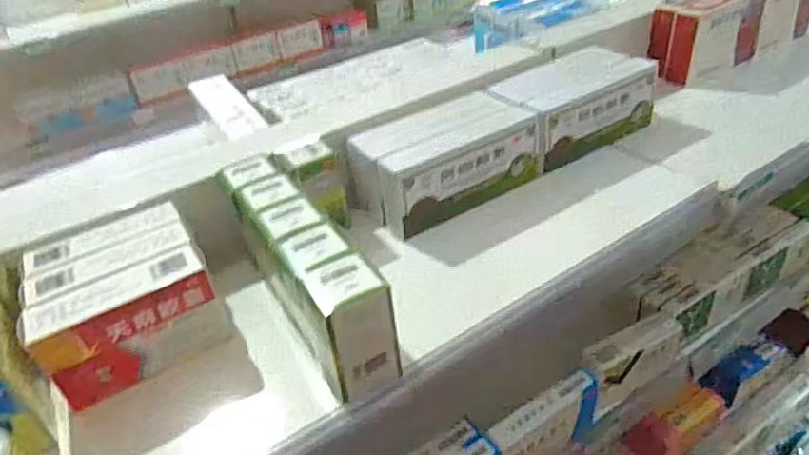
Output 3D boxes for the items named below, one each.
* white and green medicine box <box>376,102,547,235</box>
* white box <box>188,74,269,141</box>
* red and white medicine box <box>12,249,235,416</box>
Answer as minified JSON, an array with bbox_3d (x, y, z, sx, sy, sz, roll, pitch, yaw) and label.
[{"bbox_3d":[0.061,-0.062,0.604,0.189,0.080,0.043,-25,38,-23],"label":"white and green medicine box"},{"bbox_3d":[-0.218,-0.151,0.694,0.050,0.017,0.194,-22,37,-21],"label":"white box"},{"bbox_3d":[-0.215,0.078,0.454,0.134,0.078,0.047,-25,38,-24],"label":"red and white medicine box"}]

